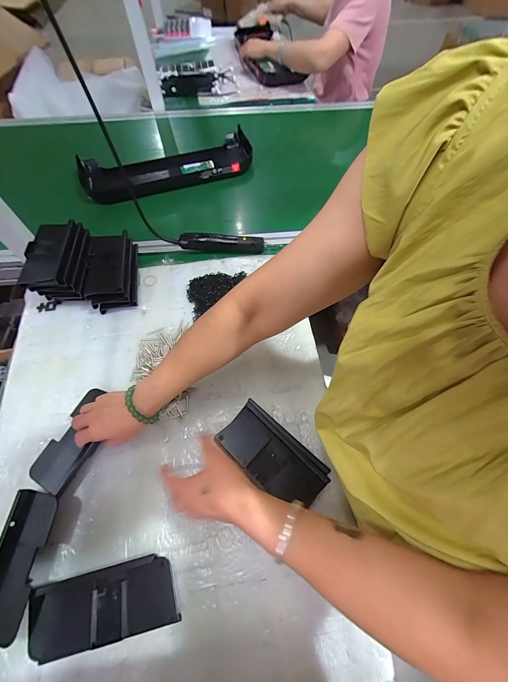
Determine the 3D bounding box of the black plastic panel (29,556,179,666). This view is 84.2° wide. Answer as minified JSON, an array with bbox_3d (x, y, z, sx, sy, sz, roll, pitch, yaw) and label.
[{"bbox_3d":[-0.193,0.341,0.366,0.170,0.026,0.077,-11,63,-7],"label":"black plastic panel"}]

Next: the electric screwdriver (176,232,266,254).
[{"bbox_3d":[-0.076,-0.231,0.668,0.197,0.035,0.032,0,63,-1],"label":"electric screwdriver"}]

